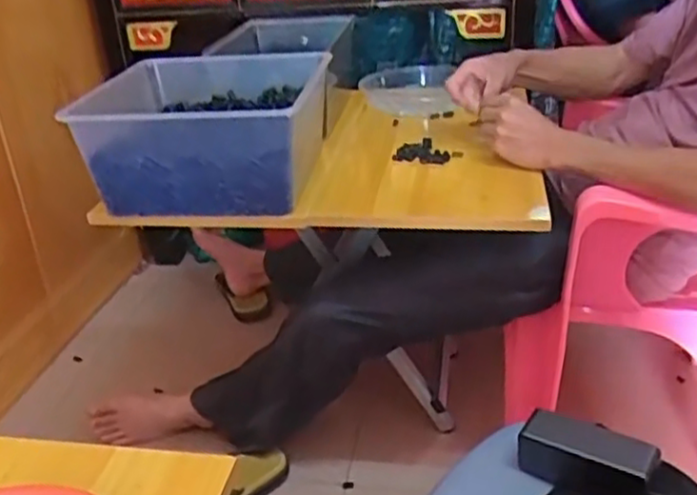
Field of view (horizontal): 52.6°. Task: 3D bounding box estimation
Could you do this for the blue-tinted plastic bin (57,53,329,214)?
[{"bbox_3d":[-0.181,-0.157,0.977,0.281,0.156,0.329,2,28,9],"label":"blue-tinted plastic bin"}]

